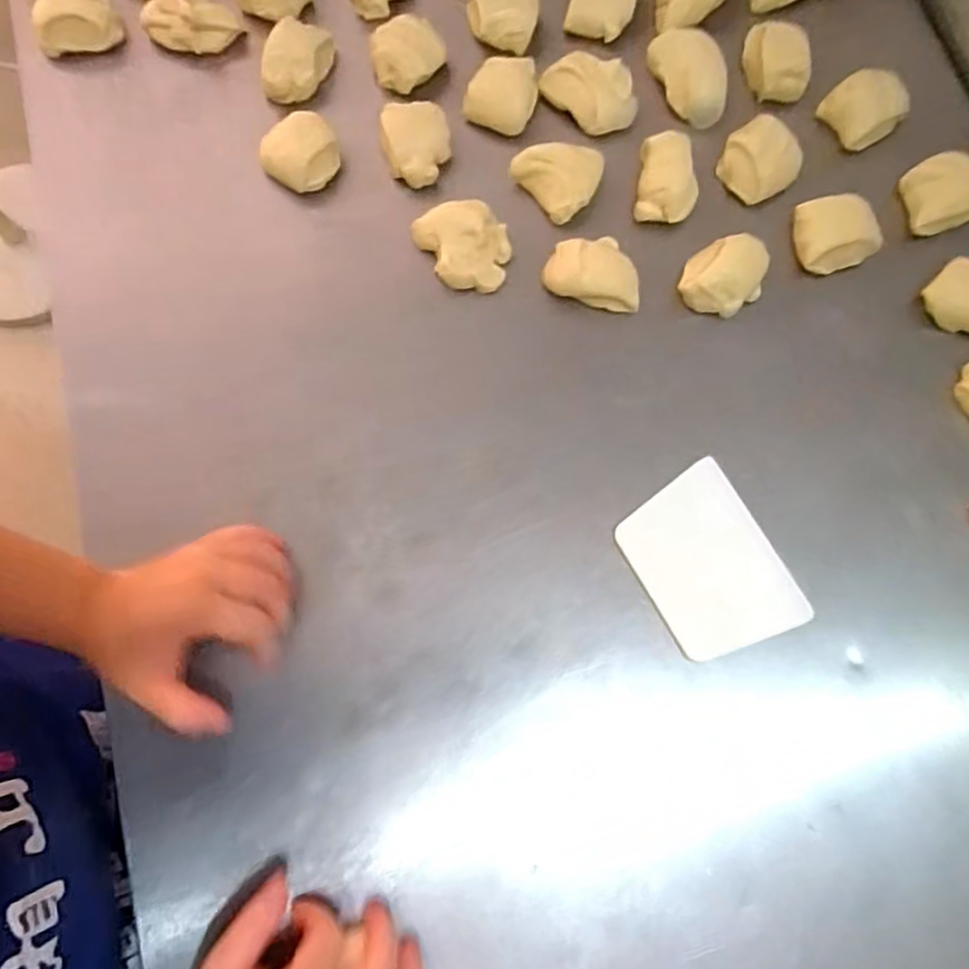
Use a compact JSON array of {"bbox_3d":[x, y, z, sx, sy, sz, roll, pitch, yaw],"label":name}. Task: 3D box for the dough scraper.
[{"bbox_3d":[0.161,0.058,0.492,0.094,0.006,0.126,-30,81,-6],"label":"dough scraper"}]

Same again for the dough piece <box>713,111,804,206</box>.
[{"bbox_3d":[0.222,-0.262,0.554,0.060,0.032,0.055,40,80,9],"label":"dough piece"}]

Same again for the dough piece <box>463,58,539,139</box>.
[{"bbox_3d":[0.014,-0.328,0.573,0.057,0.035,0.061,11,77,3],"label":"dough piece"}]

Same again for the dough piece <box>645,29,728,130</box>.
[{"bbox_3d":[0.173,-0.343,0.575,0.047,0.031,0.079,-16,77,-4],"label":"dough piece"}]

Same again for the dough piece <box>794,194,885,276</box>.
[{"bbox_3d":[0.280,-0.200,0.549,0.064,0.029,0.064,0,87,3],"label":"dough piece"}]

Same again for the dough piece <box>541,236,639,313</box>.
[{"bbox_3d":[0.084,-0.166,0.540,0.074,0.033,0.048,5,76,1],"label":"dough piece"}]

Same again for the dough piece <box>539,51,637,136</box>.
[{"bbox_3d":[0.088,-0.325,0.569,0.076,0.031,0.041,36,79,8],"label":"dough piece"}]

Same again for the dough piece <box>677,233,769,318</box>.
[{"bbox_3d":[0.188,-0.162,0.539,0.060,0.036,0.069,35,79,8],"label":"dough piece"}]

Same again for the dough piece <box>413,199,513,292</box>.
[{"bbox_3d":[-0.018,-0.188,0.543,0.077,0.035,0.068,1,76,0],"label":"dough piece"}]

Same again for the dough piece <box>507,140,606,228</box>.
[{"bbox_3d":[0.062,-0.248,0.556,0.052,0.033,0.062,-38,79,-8],"label":"dough piece"}]

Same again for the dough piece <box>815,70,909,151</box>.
[{"bbox_3d":[0.313,-0.311,0.571,0.049,0.038,0.052,0,76,0],"label":"dough piece"}]

